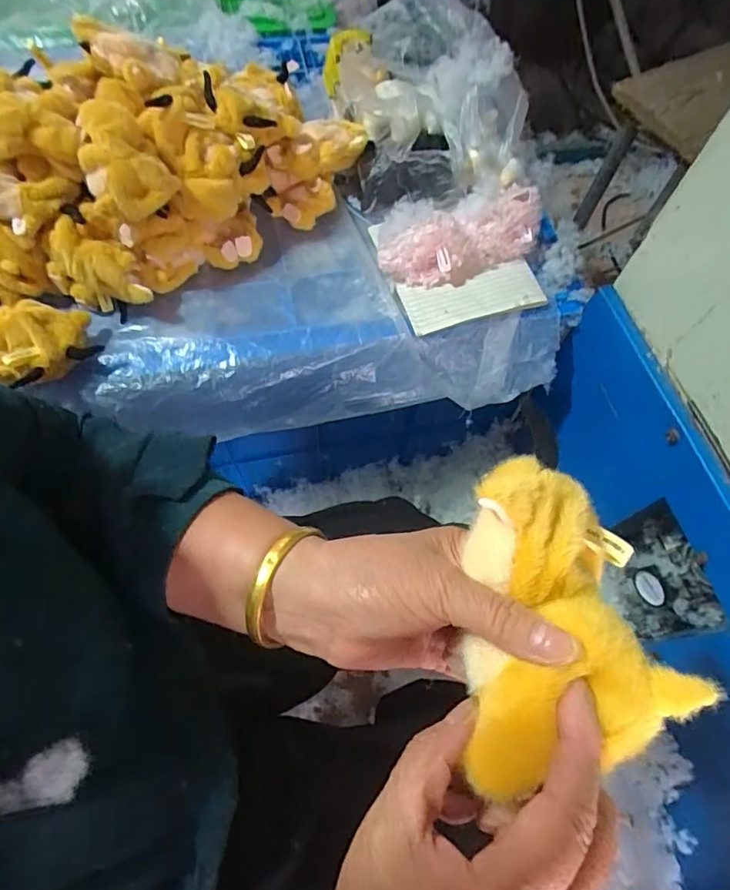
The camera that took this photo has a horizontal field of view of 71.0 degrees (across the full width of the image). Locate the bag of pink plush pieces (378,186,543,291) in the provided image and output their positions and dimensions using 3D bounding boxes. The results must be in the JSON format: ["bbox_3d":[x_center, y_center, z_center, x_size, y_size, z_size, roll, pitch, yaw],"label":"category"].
[{"bbox_3d":[0.119,-0.249,0.621,0.194,0.071,0.064,-25,68,-14],"label":"bag of pink plush pieces"}]

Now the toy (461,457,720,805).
[{"bbox_3d":[0.085,0.072,0.219,0.088,0.042,0.134,5,64,-1],"label":"toy"}]

